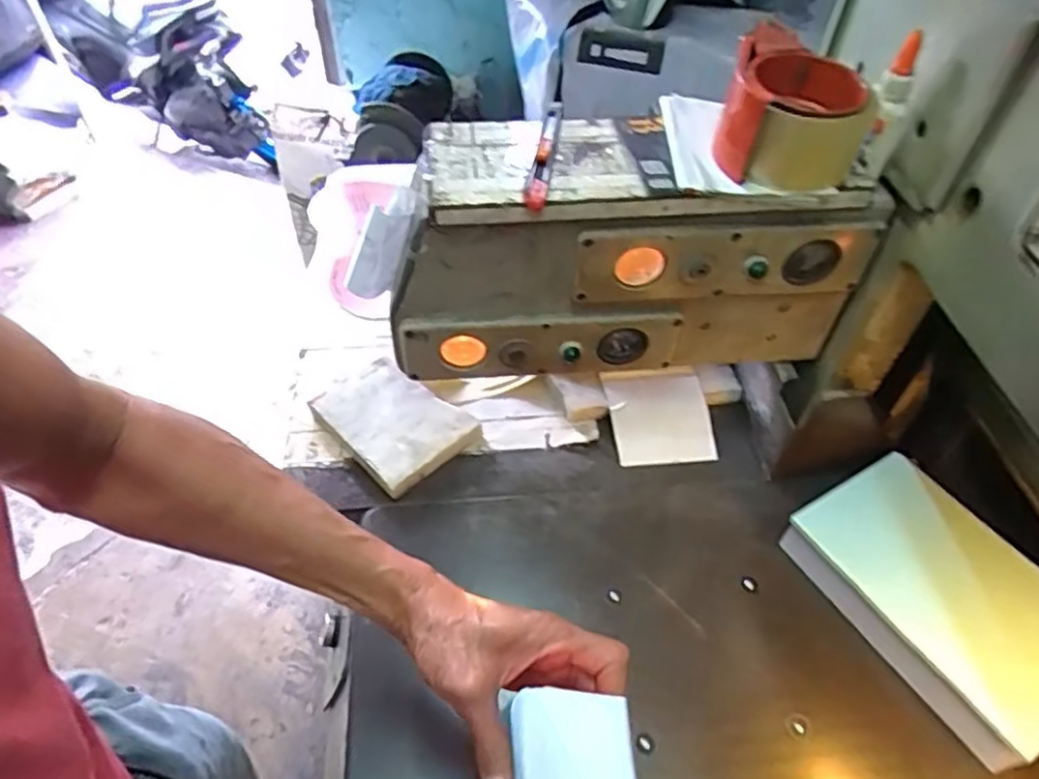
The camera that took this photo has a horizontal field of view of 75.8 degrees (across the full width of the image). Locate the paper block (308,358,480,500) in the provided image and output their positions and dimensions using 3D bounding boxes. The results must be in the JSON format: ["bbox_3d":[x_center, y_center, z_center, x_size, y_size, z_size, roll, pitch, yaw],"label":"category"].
[{"bbox_3d":[-0.130,0.032,0.677,0.143,0.026,0.108,37,57,27],"label":"paper block"}]

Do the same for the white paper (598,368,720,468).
[{"bbox_3d":[0.144,0.026,0.688,0.103,0.009,0.107,-3,63,-8],"label":"white paper"}]

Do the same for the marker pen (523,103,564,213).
[{"bbox_3d":[0.020,-0.174,0.483,0.014,0.017,0.133,8,49,5],"label":"marker pen"}]

